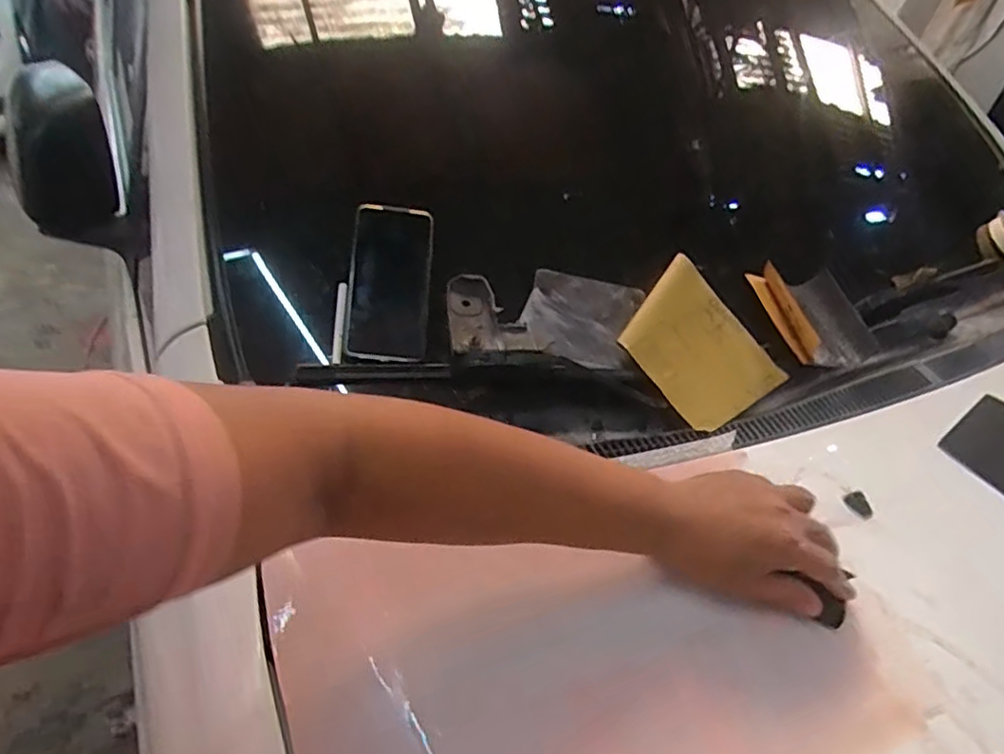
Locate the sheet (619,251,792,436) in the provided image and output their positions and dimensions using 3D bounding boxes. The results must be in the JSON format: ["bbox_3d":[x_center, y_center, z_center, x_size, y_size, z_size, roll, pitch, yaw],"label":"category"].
[{"bbox_3d":[0.200,-0.035,0.641,0.138,0.009,0.165,-28,72,-26],"label":"sheet"}]

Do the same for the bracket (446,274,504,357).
[{"bbox_3d":[-0.028,-0.060,0.602,0.049,0.020,0.094,-3,54,-9],"label":"bracket"}]

